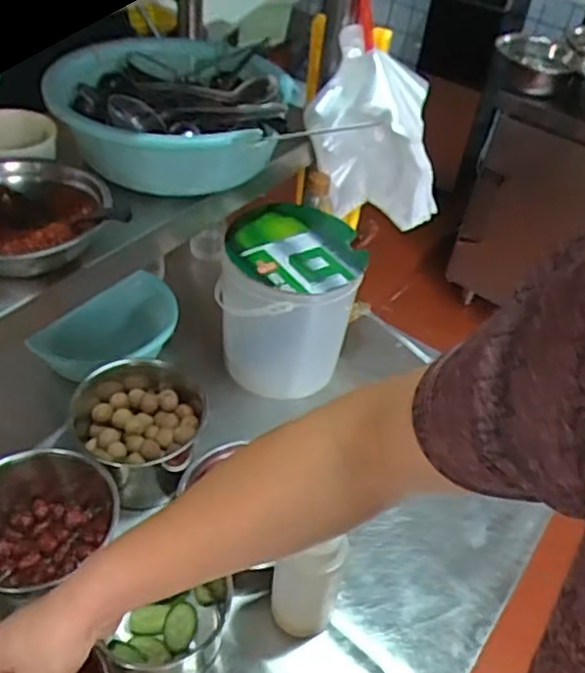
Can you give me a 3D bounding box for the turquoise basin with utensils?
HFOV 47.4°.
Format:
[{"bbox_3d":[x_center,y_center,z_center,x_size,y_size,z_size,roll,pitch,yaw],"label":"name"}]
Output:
[{"bbox_3d":[-0.135,-0.247,0.750,0.242,0.091,0.240,4,43,-4],"label":"turquoise basin with utensils"}]

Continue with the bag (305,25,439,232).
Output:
[{"bbox_3d":[0.108,-0.239,0.851,0.169,0.225,0.130,19,44,12],"label":"bag"}]

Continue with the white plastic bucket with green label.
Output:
[{"bbox_3d":[-0.008,-0.048,0.890,0.166,0.205,0.154,4,43,-4],"label":"white plastic bucket with green label"}]

